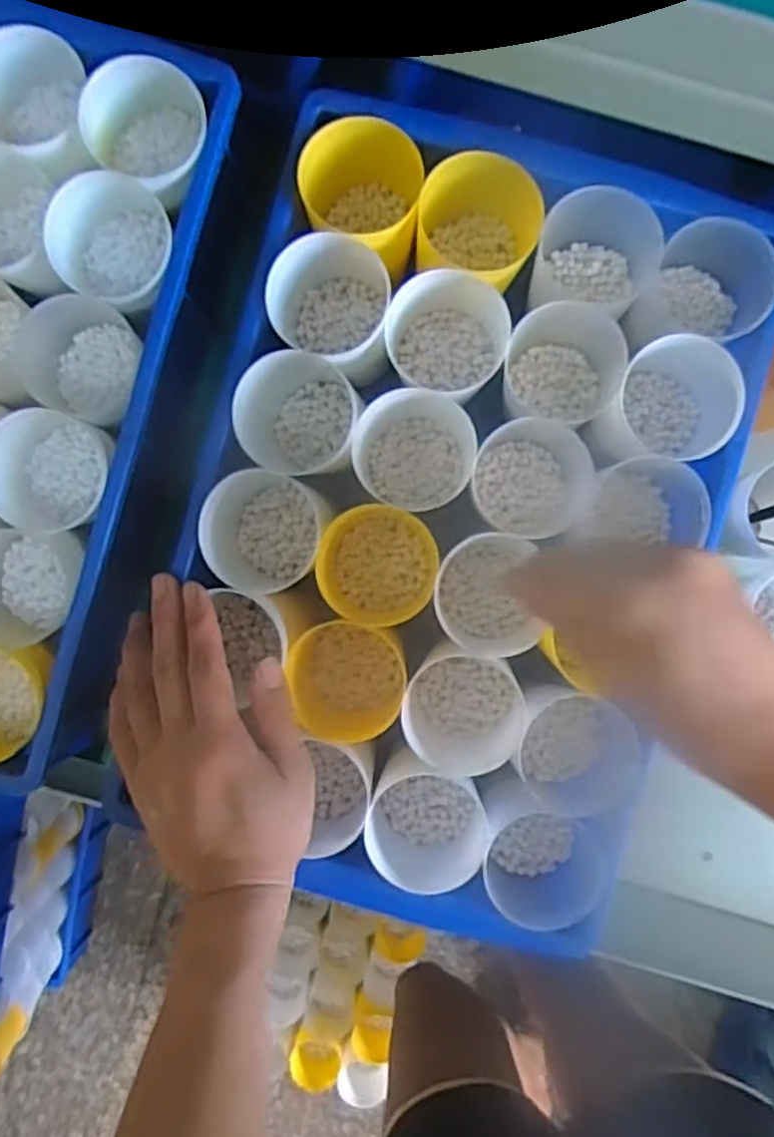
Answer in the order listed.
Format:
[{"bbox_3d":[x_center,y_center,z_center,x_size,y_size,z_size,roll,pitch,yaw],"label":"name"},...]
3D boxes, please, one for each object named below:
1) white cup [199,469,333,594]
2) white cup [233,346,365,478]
[{"bbox_3d":[-0.066,-0.019,0.420,0.061,0.058,0.062,0,90,1],"label":"white cup"},{"bbox_3d":[-0.046,-0.082,0.419,0.063,0.055,0.058,0,90,1],"label":"white cup"}]

